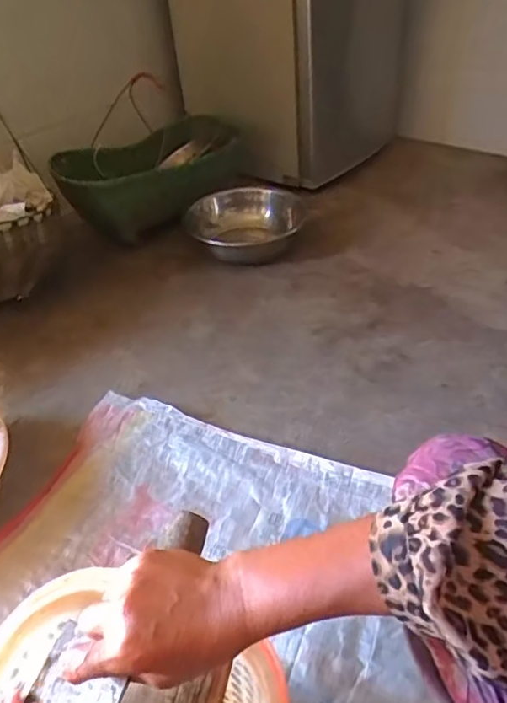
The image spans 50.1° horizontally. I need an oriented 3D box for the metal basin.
[{"bbox_3d":[-0.018,-0.357,1.560,0.283,0.137,0.300,5,41,15],"label":"metal basin"}]

